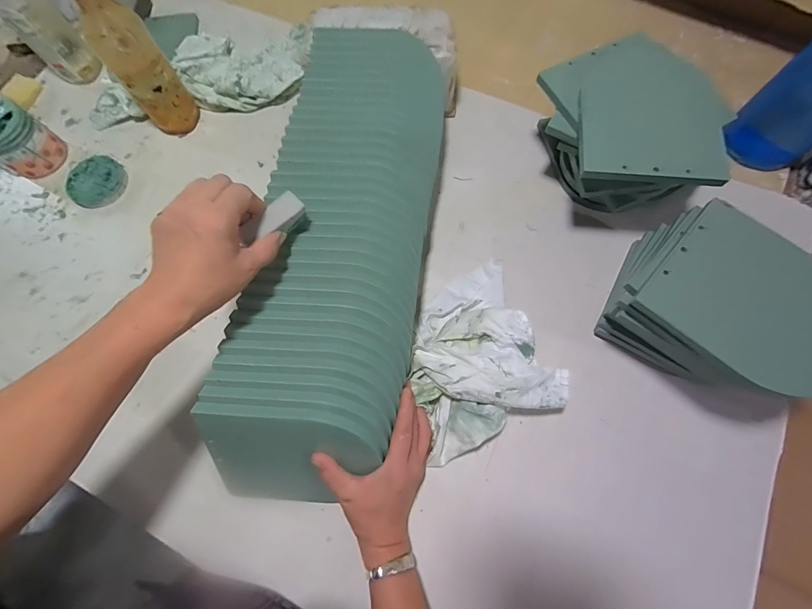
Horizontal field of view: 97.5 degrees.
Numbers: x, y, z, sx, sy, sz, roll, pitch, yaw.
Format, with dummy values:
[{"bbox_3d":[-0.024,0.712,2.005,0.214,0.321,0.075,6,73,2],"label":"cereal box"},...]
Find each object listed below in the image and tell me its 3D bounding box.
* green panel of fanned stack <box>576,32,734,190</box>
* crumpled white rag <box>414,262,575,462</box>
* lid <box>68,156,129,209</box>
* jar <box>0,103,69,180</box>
[{"bbox_3d":[0.279,-0.223,0.401,0.155,0.012,0.201,9,73,5],"label":"green panel of fanned stack"},{"bbox_3d":[0.078,0.056,0.427,0.166,0.064,0.194,-23,73,-5],"label":"crumpled white rag"},{"bbox_3d":[-0.472,-0.187,0.545,0.083,0.017,0.083,-1,73,2],"label":"lid"},{"bbox_3d":[-0.576,-0.240,0.534,0.067,0.079,0.083,29,76,10],"label":"jar"}]

